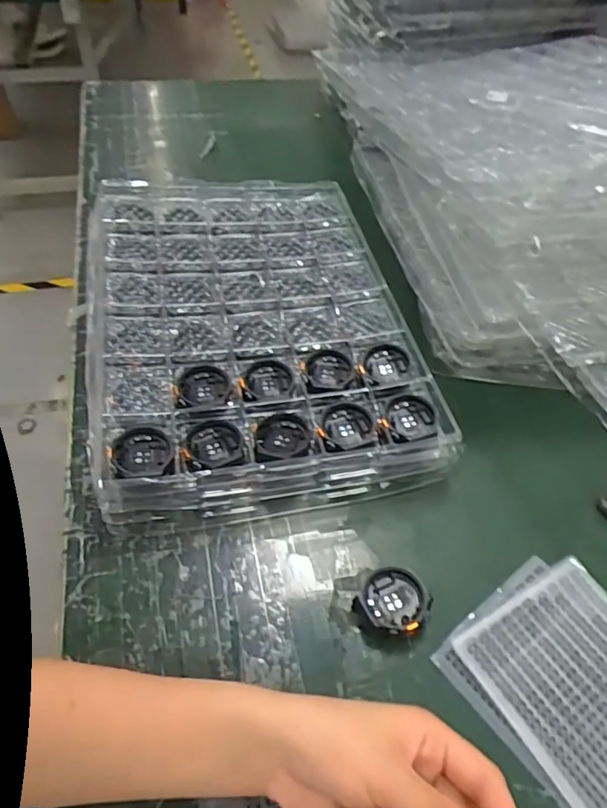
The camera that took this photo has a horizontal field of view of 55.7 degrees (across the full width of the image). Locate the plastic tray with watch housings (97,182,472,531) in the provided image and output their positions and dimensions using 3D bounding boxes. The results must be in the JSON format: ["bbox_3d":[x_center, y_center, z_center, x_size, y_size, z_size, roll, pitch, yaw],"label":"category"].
[{"bbox_3d":[-0.062,-0.093,0.607,0.321,0.051,0.446,-7,50,-10],"label":"plastic tray with watch housings"}]

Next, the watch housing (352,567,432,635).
[{"bbox_3d":[0.067,0.148,0.432,0.051,0.019,0.046,17,50,11],"label":"watch housing"}]

